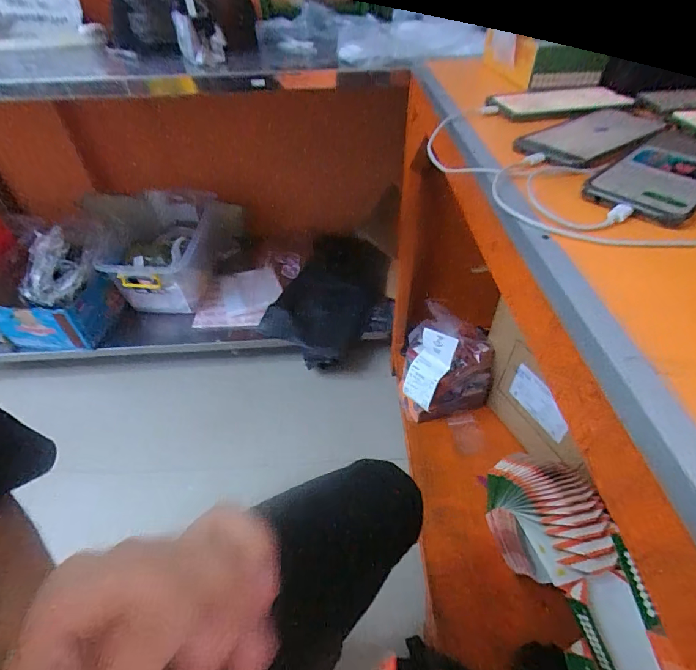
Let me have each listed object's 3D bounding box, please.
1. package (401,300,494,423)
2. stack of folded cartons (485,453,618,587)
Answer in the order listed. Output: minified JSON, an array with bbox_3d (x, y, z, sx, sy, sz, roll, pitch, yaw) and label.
[{"bbox_3d":[0.233,0.088,0.963,0.203,0.255,0.135,-13,46,-11],"label":"package"},{"bbox_3d":[0.324,0.314,0.681,0.086,0.214,0.210,-11,45,-10],"label":"stack of folded cartons"}]

